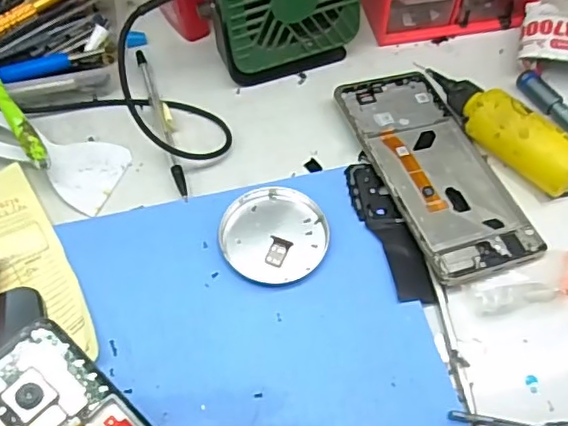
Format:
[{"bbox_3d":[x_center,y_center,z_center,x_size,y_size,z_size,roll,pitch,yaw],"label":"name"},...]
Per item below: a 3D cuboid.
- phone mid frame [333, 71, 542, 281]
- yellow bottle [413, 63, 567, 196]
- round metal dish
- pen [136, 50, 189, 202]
[{"bbox_3d":[0.098,-0.033,0.385,0.077,0.014,0.164,-17,59,-10],"label":"phone mid frame"},{"bbox_3d":[0.139,-0.058,0.386,0.030,0.035,0.123,-34,64,-19],"label":"yellow bottle"},{"bbox_3d":[-0.005,0.014,0.356,0.063,0.012,0.064,0,58,0],"label":"round metal dish"},{"bbox_3d":[-0.087,-0.065,0.408,0.009,0.007,0.141,-17,59,-10],"label":"pen"}]

